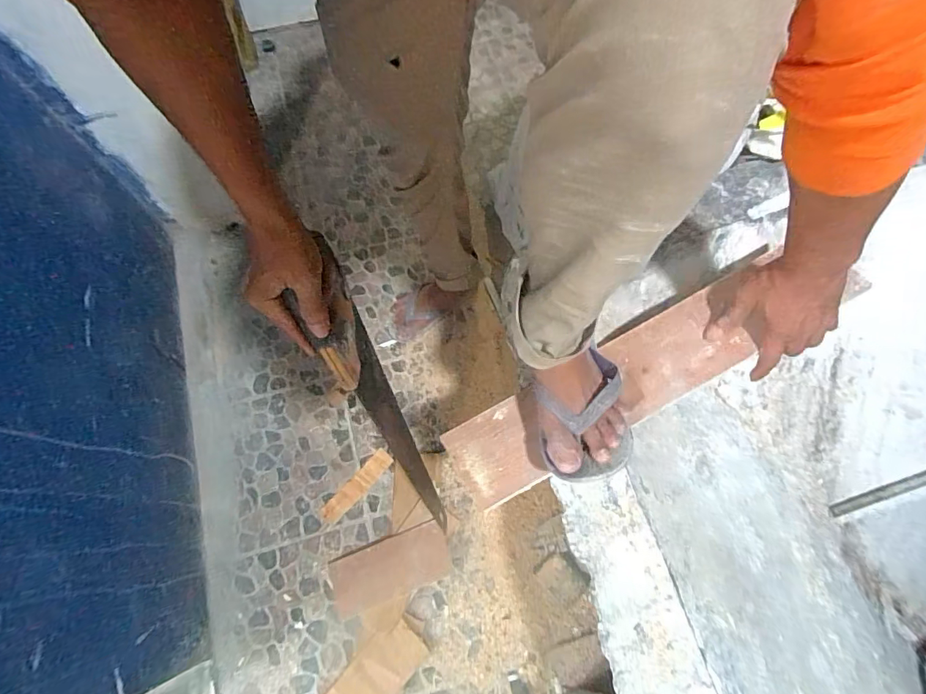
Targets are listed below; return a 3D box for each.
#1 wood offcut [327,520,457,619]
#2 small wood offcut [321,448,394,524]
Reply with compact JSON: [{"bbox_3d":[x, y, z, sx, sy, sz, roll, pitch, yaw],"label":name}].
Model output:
[{"bbox_3d":[-0.146,0.441,0.916,0.238,0.011,0.107,-22,69,1],"label":"wood offcut"},{"bbox_3d":[-0.230,0.303,1.003,0.046,0.006,0.183,40,74,14],"label":"small wood offcut"}]

